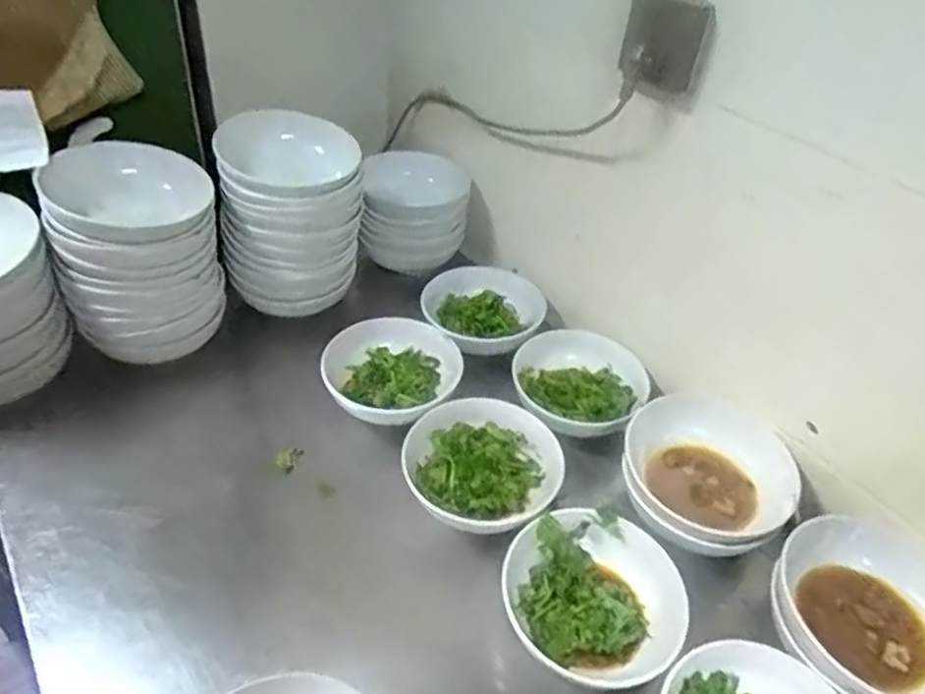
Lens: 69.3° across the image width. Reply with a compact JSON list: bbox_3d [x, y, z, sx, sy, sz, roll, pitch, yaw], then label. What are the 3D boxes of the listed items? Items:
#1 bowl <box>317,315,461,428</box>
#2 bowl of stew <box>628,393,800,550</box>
[{"bbox_3d":[-0.096,0.038,0.900,0.176,0.073,0.164,3,41,-3],"label":"bowl"},{"bbox_3d":[0.286,0.143,0.778,0.178,0.079,0.173,3,41,-3],"label":"bowl of stew"}]

